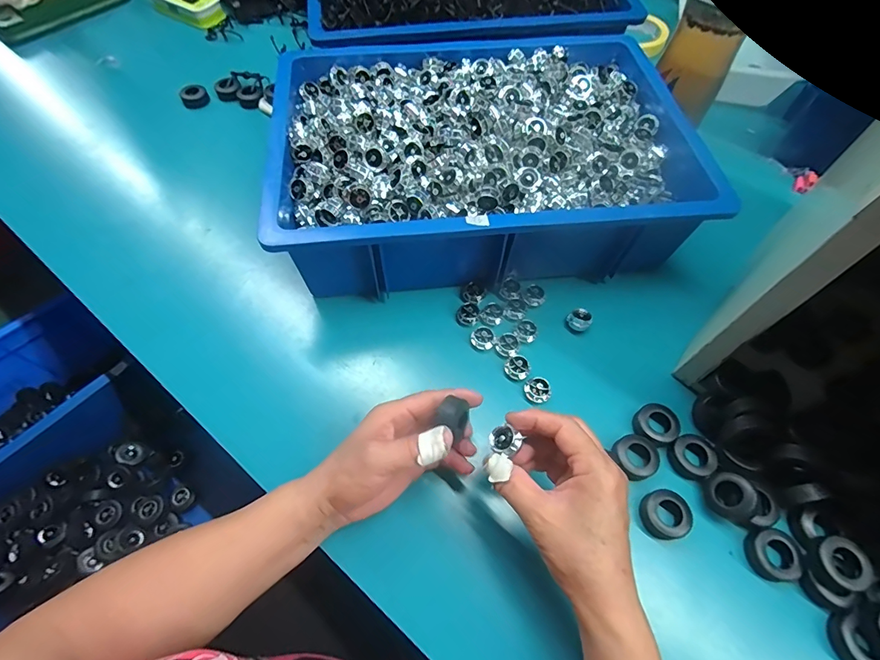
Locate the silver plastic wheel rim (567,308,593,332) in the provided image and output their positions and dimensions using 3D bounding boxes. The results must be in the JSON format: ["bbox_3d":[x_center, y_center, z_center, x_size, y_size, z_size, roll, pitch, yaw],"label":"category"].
[{"bbox_3d":[0.147,-0.009,0.445,0.023,0.019,0.021,0,61,-1],"label":"silver plastic wheel rim"}]

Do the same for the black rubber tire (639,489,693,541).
[{"bbox_3d":[0.188,0.154,0.352,0.036,0.018,0.036,0,61,-1],"label":"black rubber tire"}]

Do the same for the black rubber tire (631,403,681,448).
[{"bbox_3d":[0.199,0.089,0.390,0.038,0.017,0.037,0,61,-1],"label":"black rubber tire"}]

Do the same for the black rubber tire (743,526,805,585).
[{"bbox_3d":[0.269,0.180,0.338,0.037,0.014,0.038,0,61,-1],"label":"black rubber tire"}]

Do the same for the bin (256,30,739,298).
[{"bbox_3d":[0.051,-0.196,0.491,0.447,0.112,0.357,-6,61,-4],"label":"bin"}]

